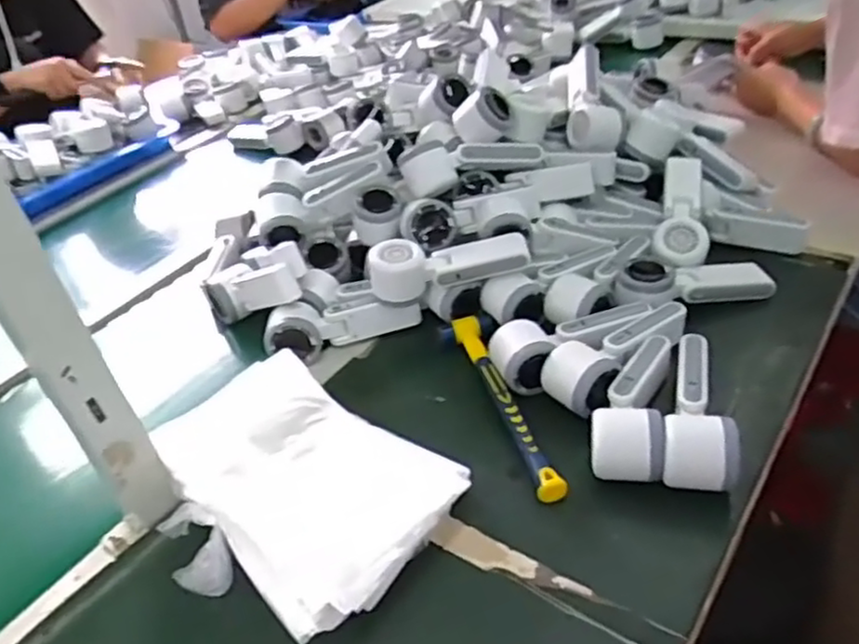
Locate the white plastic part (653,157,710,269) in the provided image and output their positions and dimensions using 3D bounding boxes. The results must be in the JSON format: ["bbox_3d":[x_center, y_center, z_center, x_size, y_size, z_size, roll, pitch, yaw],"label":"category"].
[{"bbox_3d":[0.283,-0.126,0.786,0.051,0.038,0.143,4,59,14],"label":"white plastic part"}]

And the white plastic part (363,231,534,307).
[{"bbox_3d":[0.020,-0.061,0.753,0.172,0.057,0.047,-7,38,3],"label":"white plastic part"}]

